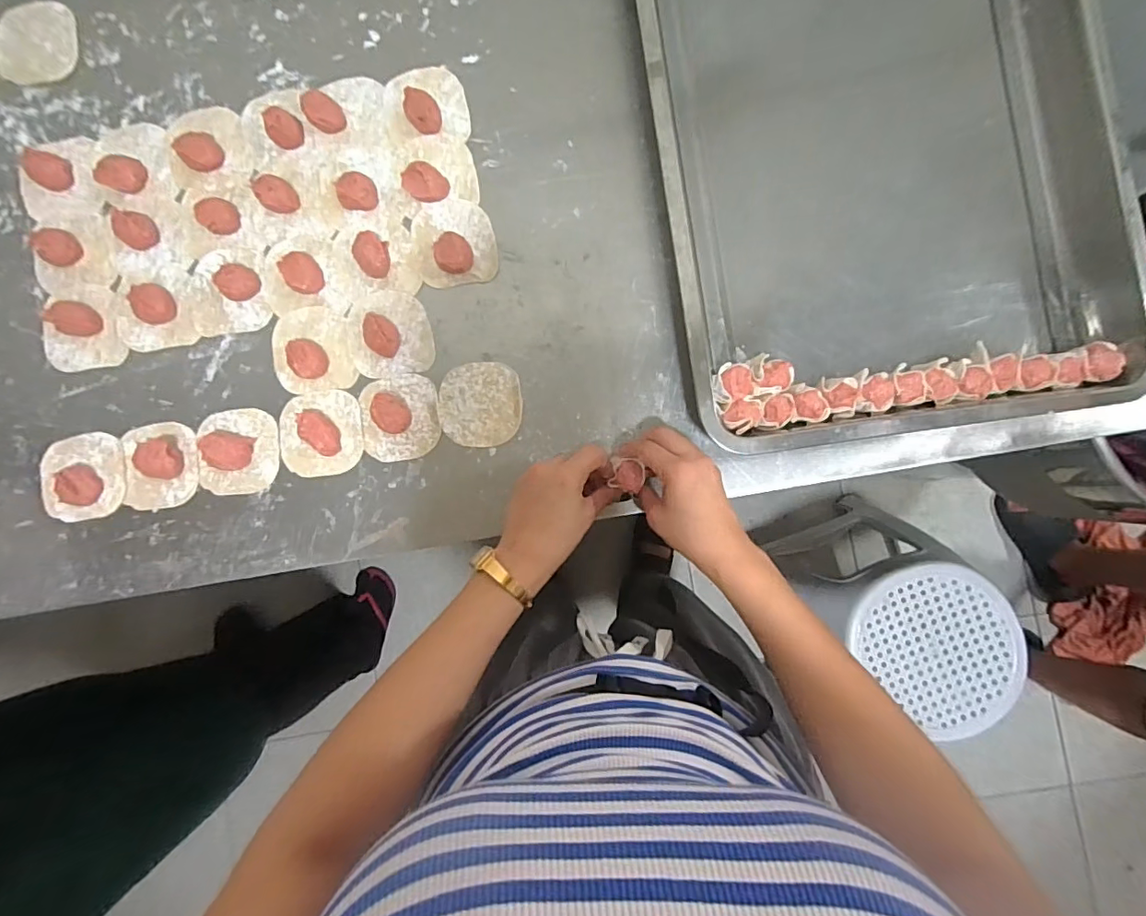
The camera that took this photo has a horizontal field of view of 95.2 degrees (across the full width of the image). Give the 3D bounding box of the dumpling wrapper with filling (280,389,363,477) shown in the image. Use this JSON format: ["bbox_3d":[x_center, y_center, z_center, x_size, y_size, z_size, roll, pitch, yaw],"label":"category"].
[{"bbox_3d":[-0.234,-0.024,0.478,0.074,0.018,0.078,-9,88,-1],"label":"dumpling wrapper with filling"}]

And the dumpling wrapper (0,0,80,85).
[{"bbox_3d":[-0.519,-0.402,0.505,0.069,0.007,0.077,-6,88,-1],"label":"dumpling wrapper"}]

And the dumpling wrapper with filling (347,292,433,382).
[{"bbox_3d":[-0.171,-0.116,0.480,0.073,0.023,0.080,-16,88,-1],"label":"dumpling wrapper with filling"}]

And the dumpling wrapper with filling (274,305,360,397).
[{"bbox_3d":[-0.243,-0.102,0.479,0.069,0.024,0.079,-12,88,-1],"label":"dumpling wrapper with filling"}]

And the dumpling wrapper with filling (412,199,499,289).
[{"bbox_3d":[-0.111,-0.203,0.486,0.073,0.017,0.079,-11,88,-1],"label":"dumpling wrapper with filling"}]

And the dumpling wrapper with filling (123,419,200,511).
[{"bbox_3d":[-0.382,0.007,0.482,0.068,0.012,0.078,-2,88,-1],"label":"dumpling wrapper with filling"}]

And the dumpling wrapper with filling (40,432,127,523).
[{"bbox_3d":[-0.450,0.017,0.477,0.071,0.019,0.077,-9,88,-1],"label":"dumpling wrapper with filling"}]

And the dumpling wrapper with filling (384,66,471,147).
[{"bbox_3d":[-0.141,-0.340,0.495,0.078,0.019,0.071,-3,88,-1],"label":"dumpling wrapper with filling"}]

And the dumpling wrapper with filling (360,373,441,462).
[{"bbox_3d":[-0.160,-0.038,0.475,0.071,0.024,0.076,-9,88,-1],"label":"dumpling wrapper with filling"}]

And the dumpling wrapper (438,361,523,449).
[{"bbox_3d":[-0.086,-0.050,0.486,0.075,0.004,0.077,3,88,-1],"label":"dumpling wrapper"}]

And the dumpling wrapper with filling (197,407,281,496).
[{"bbox_3d":[-0.310,-0.007,0.483,0.072,0.011,0.078,-5,88,-1],"label":"dumpling wrapper with filling"}]

